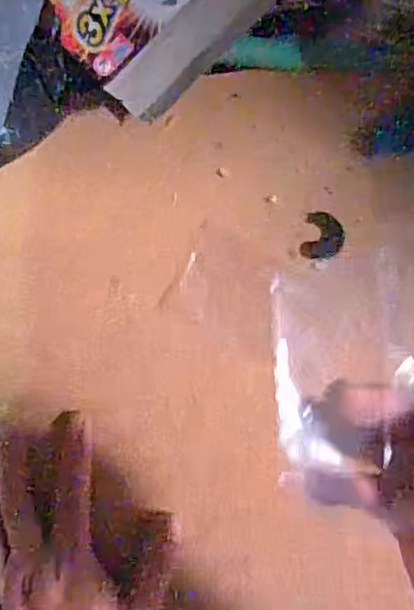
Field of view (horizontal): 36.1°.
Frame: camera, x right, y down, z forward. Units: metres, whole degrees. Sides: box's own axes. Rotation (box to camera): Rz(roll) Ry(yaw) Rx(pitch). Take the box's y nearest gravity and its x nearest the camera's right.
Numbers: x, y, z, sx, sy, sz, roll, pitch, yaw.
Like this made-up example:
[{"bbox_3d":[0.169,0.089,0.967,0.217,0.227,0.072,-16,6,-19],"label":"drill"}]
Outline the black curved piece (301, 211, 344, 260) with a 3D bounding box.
[{"bbox_3d":[0.078,-0.045,0.426,0.027,0.004,0.031,13,88,3],"label":"black curved piece"}]

